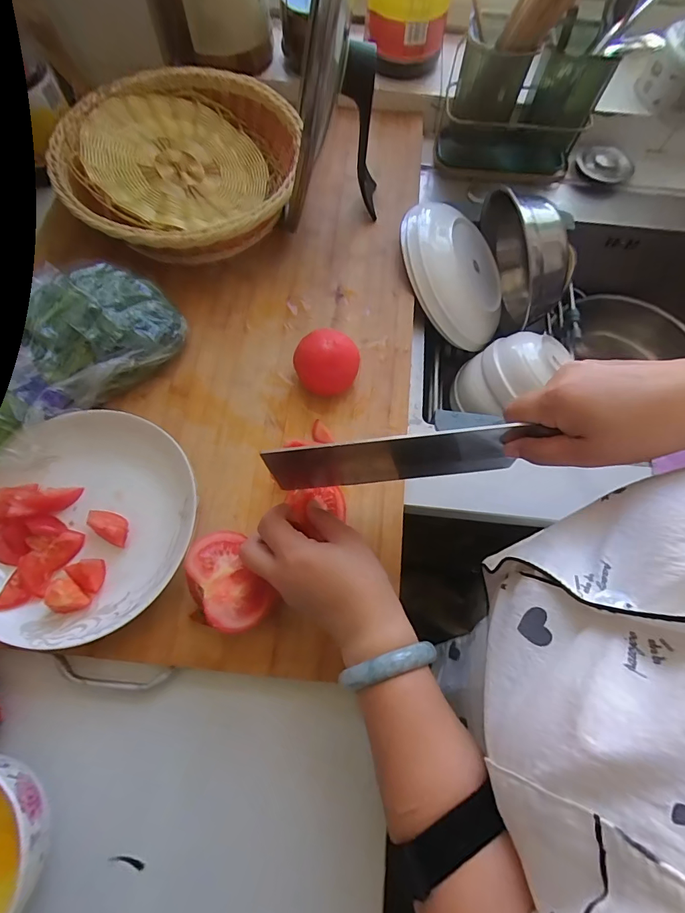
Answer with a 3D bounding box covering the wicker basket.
[{"bbox_3d":[-0.193,-0.352,0.506,0.257,0.079,0.279,2,69,-1],"label":"wicker basket"}]

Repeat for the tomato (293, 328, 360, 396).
[{"bbox_3d":[-0.017,-0.095,0.425,0.064,0.055,0.055,-4,69,-3],"label":"tomato"}]

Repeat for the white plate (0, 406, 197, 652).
[{"bbox_3d":[-0.227,0.059,0.366,0.184,0.041,0.194,1,69,-2],"label":"white plate"}]

